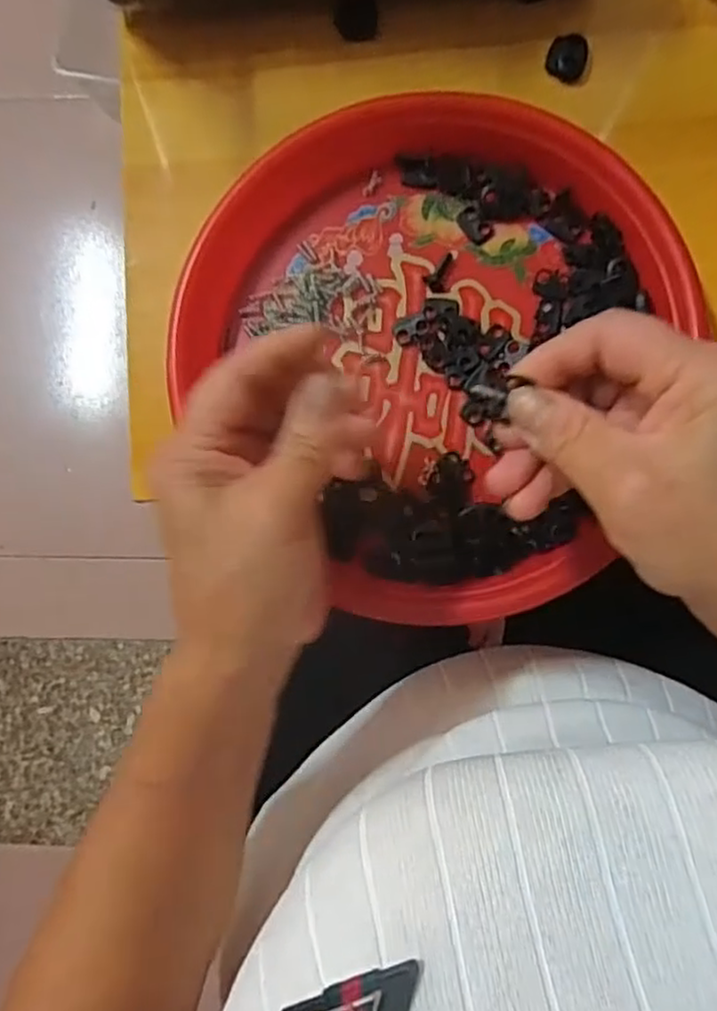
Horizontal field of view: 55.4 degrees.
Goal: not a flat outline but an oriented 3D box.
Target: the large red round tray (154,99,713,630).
[{"bbox_3d":[0.027,-0.072,0.322,0.215,0.026,0.231,0,87,5],"label":"large red round tray"}]

